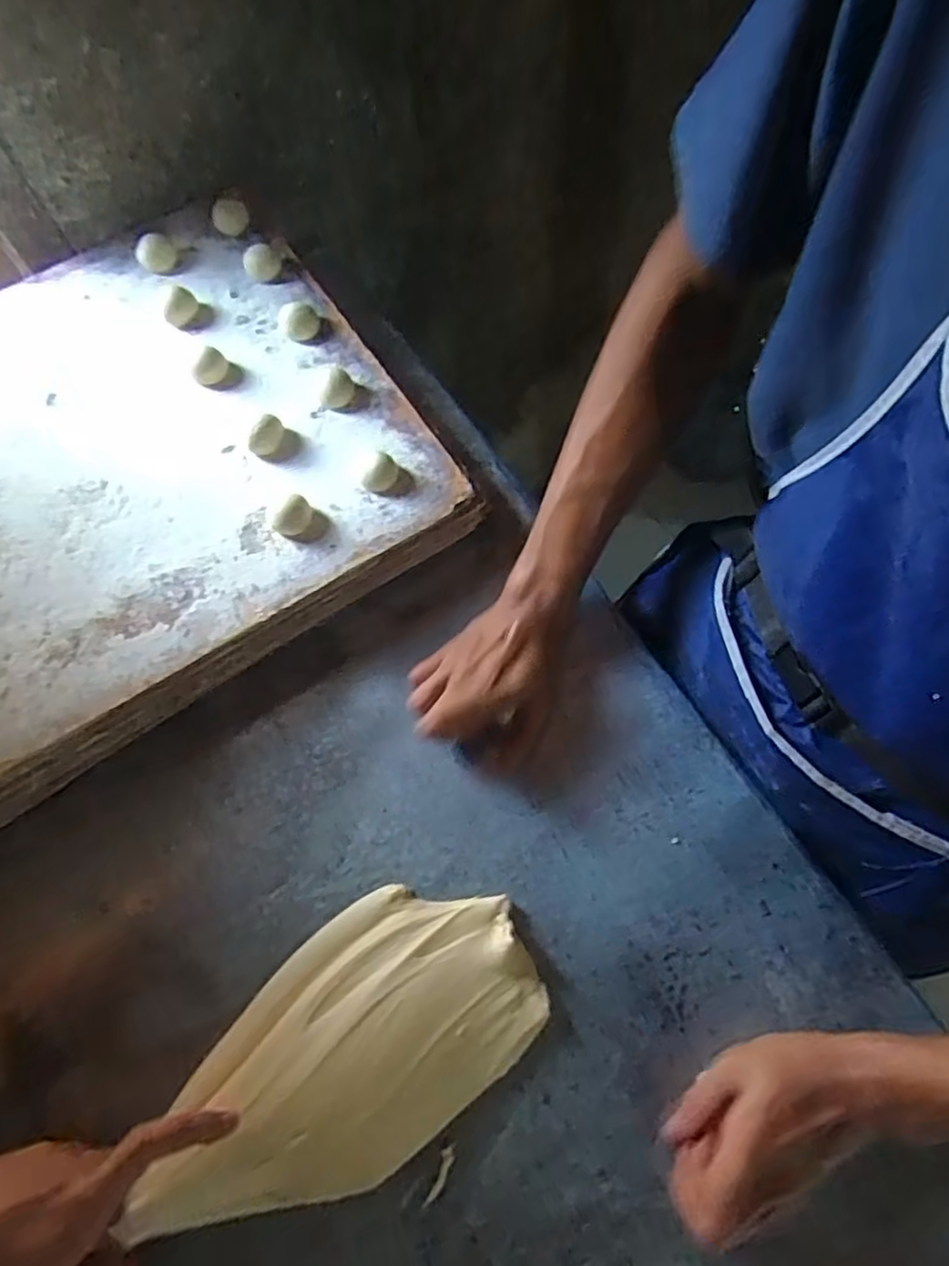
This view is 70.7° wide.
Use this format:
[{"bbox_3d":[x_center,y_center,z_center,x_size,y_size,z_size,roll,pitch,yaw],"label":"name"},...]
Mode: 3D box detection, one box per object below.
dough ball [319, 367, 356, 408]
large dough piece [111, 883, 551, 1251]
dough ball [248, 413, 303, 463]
[{"bbox_3d":[-0.114,-0.199,0.543,0.029,0.017,0.030,-1,70,2],"label":"dough ball"},{"bbox_3d":[-0.080,0.255,0.416,0.262,0.048,0.147,-36,73,-11],"label":"large dough piece"},{"bbox_3d":[-0.158,-0.154,0.532,0.032,0.021,0.030,-1,70,2],"label":"dough ball"}]

